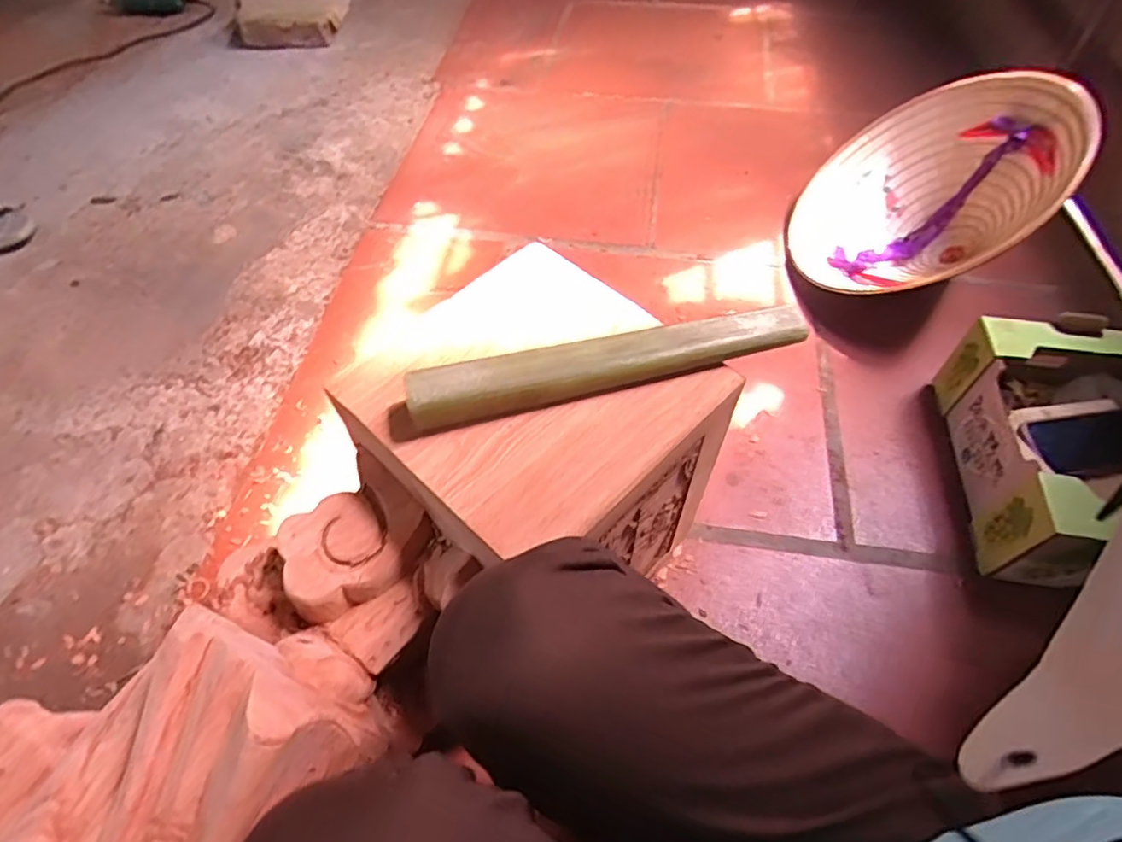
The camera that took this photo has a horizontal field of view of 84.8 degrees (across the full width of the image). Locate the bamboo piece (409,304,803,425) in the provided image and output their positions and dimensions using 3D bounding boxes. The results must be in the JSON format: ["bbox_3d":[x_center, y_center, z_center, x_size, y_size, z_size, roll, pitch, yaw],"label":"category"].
[{"bbox_3d":[0.044,-0.051,0.486,0.321,0.034,0.037,-15,55,-10],"label":"bamboo piece"}]

